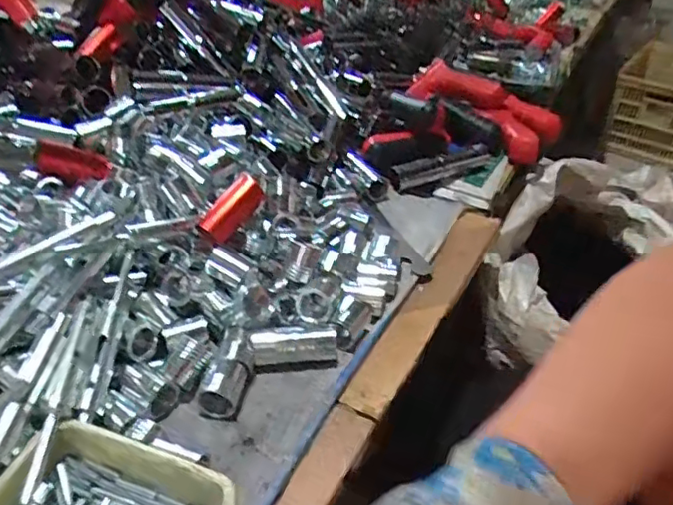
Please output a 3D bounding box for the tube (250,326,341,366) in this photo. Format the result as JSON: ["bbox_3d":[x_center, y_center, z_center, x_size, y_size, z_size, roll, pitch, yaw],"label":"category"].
[{"bbox_3d":[-0.032,0.074,0.467,0.066,0.023,0.021,-3,37,-8],"label":"tube"}]

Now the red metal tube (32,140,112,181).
[{"bbox_3d":[-0.246,-0.085,0.555,0.064,0.025,0.026,8,32,-28],"label":"red metal tube"}]

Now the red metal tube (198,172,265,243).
[{"bbox_3d":[-0.090,-0.040,0.517,0.022,0.063,0.027,32,16,-41],"label":"red metal tube"}]

